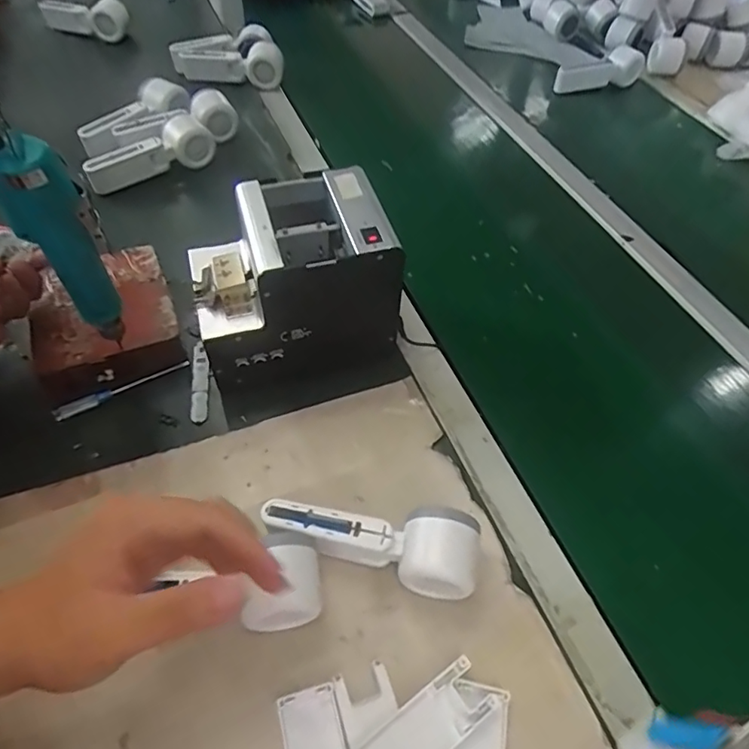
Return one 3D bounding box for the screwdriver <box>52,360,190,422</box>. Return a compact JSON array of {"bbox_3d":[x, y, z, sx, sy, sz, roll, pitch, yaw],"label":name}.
[{"bbox_3d":[-0.245,0.013,0.530,0.127,0.012,0.007,-26,58,-23],"label":"screwdriver"}]

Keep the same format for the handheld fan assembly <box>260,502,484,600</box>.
[{"bbox_3d":[-0.002,0.128,0.423,0.166,0.042,0.055,11,52,4],"label":"handheld fan assembly"}]

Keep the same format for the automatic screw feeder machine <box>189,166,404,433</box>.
[{"bbox_3d":[-0.078,-0.079,0.515,0.178,0.148,0.156,-15,55,-16],"label":"automatic screw feeder machine"}]

